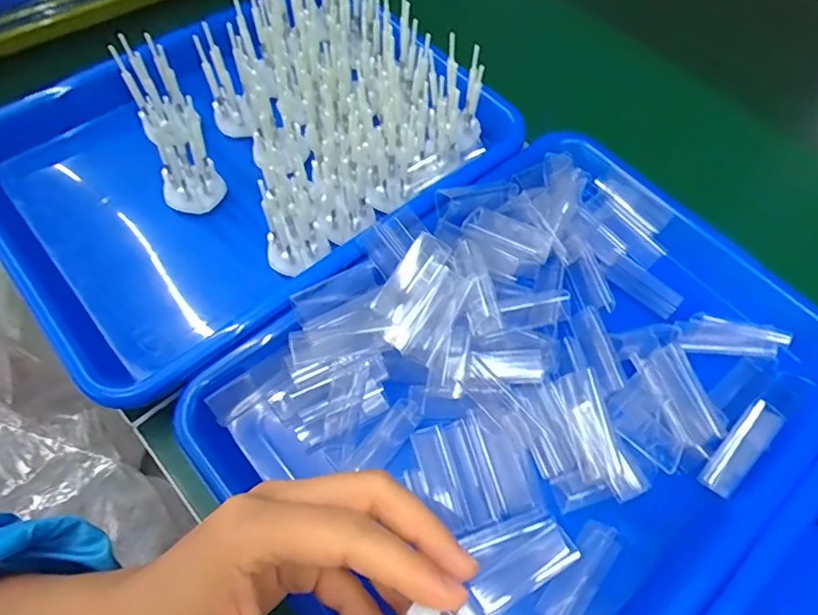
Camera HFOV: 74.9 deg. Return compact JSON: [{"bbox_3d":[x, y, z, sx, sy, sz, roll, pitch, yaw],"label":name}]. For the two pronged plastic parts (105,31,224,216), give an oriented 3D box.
[{"bbox_3d":[-0.163,-0.127,0.361,0.040,0.046,0.126,-21,65,-14],"label":"two pronged plastic parts"}]

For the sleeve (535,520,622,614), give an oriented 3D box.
[{"bbox_3d":[0.087,0.133,0.265,0.020,0.012,0.052,37,66,16],"label":"sleeve"}]

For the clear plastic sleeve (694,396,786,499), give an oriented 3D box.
[{"bbox_3d":[0.177,0.075,0.285,0.019,0.008,0.055,39,86,16],"label":"clear plastic sleeve"}]

